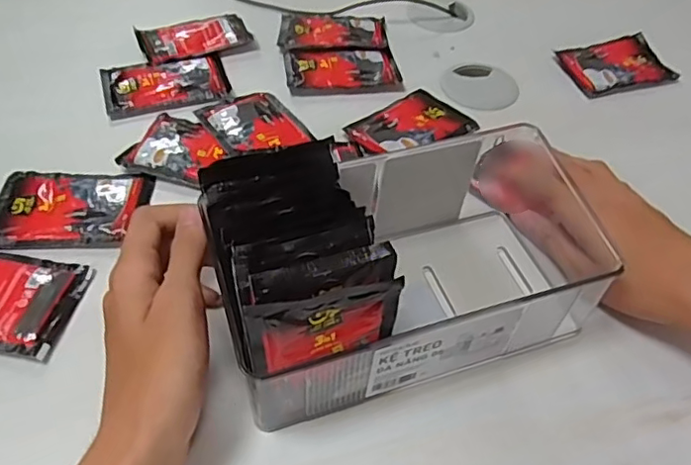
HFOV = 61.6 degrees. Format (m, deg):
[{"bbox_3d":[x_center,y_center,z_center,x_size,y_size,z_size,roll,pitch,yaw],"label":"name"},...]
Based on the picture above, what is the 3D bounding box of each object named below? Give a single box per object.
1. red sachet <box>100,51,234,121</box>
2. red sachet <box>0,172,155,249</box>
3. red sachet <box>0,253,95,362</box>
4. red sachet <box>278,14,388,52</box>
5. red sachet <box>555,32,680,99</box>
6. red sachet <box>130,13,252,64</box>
[{"bbox_3d":[-0.150,-0.125,0.487,0.101,0.007,0.067,-10,53,-10],"label":"red sachet"},{"bbox_3d":[-0.188,-0.016,0.395,0.098,0.006,0.068,0,52,-3],"label":"red sachet"},{"bbox_3d":[-0.204,0.039,0.344,0.081,0.007,0.063,9,52,4],"label":"red sachet"},{"bbox_3d":[-0.012,-0.193,0.549,0.099,0.004,0.068,0,52,-2],"label":"red sachet"},{"bbox_3d":[0.251,-0.156,0.534,0.095,0.009,0.066,-17,54,-15],"label":"red sachet"},{"bbox_3d":[-0.136,-0.180,0.527,0.099,0.004,0.058,-18,55,-16],"label":"red sachet"}]

